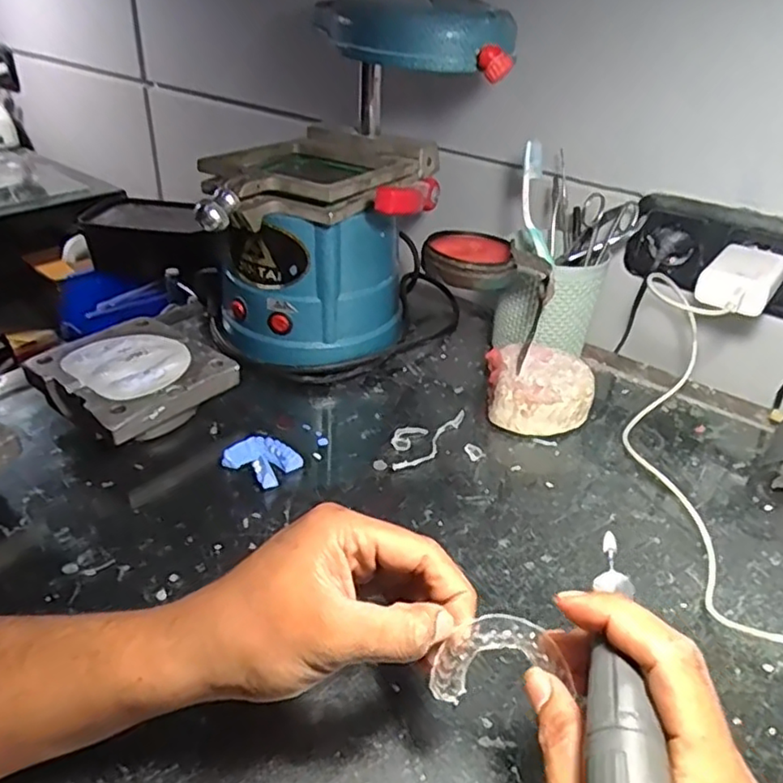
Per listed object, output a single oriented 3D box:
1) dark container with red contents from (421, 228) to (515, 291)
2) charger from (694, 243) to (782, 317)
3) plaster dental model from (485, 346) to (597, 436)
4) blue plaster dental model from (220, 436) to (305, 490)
[{"bbox_3d":[0.060,-0.104,0.496,0.069,0.022,0.067,1,34,0],"label":"dark container with red contents"},{"bbox_3d":[0.288,-0.092,0.521,0.052,0.029,0.081,24,40,31],"label":"charger"},{"bbox_3d":[0.125,0.000,0.544,0.085,0.041,0.085,4,34,2],"label":"plaster dental model"},{"bbox_3d":[-0.095,0.051,0.472,0.046,0.016,0.037,21,38,26],"label":"blue plaster dental model"}]

